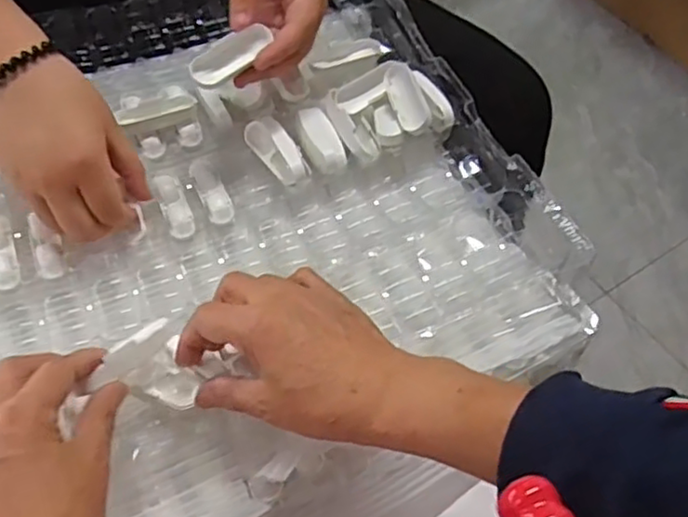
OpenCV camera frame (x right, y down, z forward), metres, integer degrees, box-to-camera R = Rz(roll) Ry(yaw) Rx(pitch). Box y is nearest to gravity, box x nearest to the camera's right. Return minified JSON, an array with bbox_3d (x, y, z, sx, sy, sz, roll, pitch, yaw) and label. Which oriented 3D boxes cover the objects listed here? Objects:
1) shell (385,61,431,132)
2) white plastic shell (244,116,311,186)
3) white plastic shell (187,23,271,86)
[{"bbox_3d":[0.049,-0.126,0.526,0.023,0.015,0.064,-13,55,-10],"label":"shell"},{"bbox_3d":[-0.052,-0.085,0.520,0.023,0.023,0.063,-33,61,-22],"label":"white plastic shell"},{"bbox_3d":[-0.081,-0.146,0.479,0.062,0.015,0.027,-31,60,-21],"label":"white plastic shell"}]

